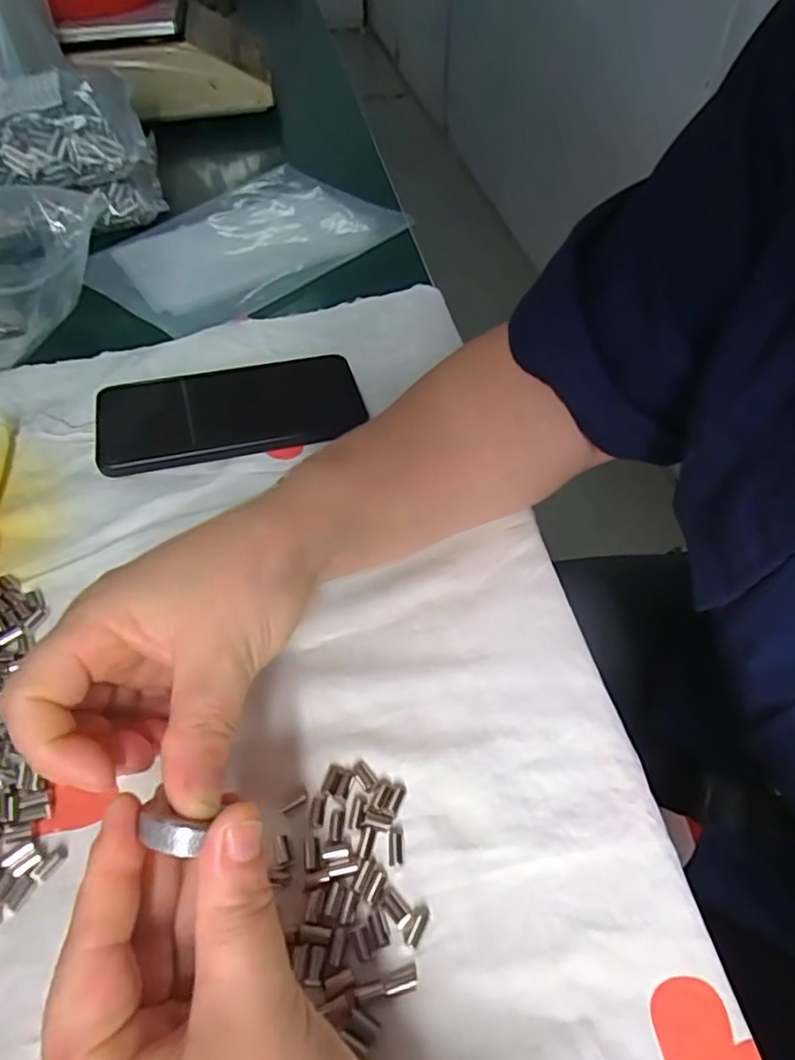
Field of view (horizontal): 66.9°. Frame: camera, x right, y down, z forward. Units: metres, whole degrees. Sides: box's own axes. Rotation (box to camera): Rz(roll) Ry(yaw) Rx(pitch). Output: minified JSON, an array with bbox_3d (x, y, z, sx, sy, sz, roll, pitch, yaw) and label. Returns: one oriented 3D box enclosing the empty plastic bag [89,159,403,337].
[{"bbox_3d":[-0.140,-0.266,0.546,0.176,0.016,0.251,35,58,26],"label":"empty plastic bag"}]

